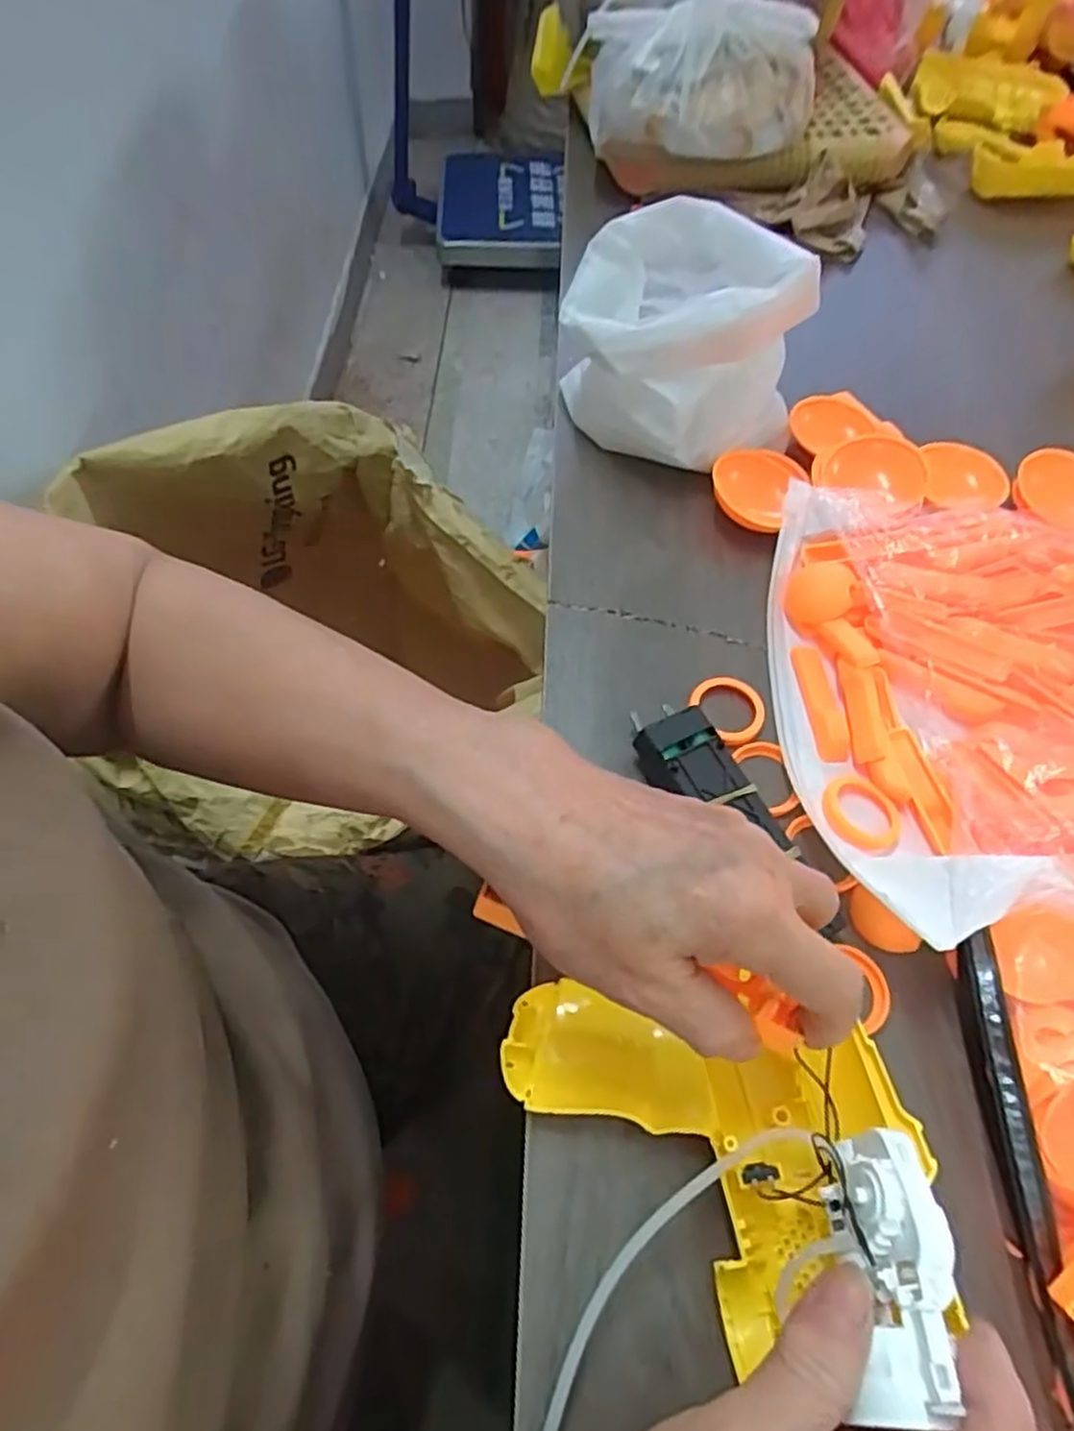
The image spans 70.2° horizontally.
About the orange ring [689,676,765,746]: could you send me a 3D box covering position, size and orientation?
[{"bbox_3d":[0.093,-0.003,0.363,0.034,0.006,0.036,1,59,-2],"label":"orange ring"}]

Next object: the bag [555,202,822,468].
[{"bbox_3d":[0.079,-0.211,0.432,0.109,0.099,0.133,-31,65,-19],"label":"bag"}]

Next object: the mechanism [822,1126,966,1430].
[{"bbox_3d":[0.103,0.158,0.219,0.031,0.022,0.066,-15,49,27],"label":"mechanism"}]

